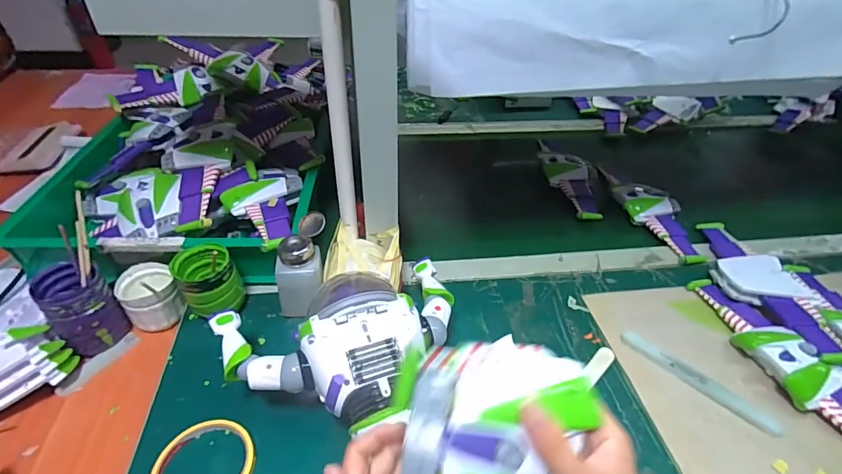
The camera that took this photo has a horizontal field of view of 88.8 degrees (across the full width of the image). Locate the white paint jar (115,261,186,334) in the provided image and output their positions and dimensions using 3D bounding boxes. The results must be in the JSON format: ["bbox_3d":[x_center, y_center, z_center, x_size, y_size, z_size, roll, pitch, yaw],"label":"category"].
[{"bbox_3d":[-0.333,0.073,0.532,0.059,0.060,0.067,-29,50,-31],"label":"white paint jar"}]

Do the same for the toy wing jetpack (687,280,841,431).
[{"bbox_3d":[0.443,0.145,0.506,0.094,0.036,0.292,-11,43,-15],"label":"toy wing jetpack"}]

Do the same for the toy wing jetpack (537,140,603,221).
[{"bbox_3d":[0.283,-0.127,0.817,0.100,0.037,0.247,3,41,1],"label":"toy wing jetpack"}]

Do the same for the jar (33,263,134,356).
[{"bbox_3d":[-0.387,0.086,0.489,0.062,0.097,0.060,1,41,-1],"label":"jar"}]

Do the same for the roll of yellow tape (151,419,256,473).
[{"bbox_3d":[-0.203,0.214,0.400,0.087,0.012,0.089,1,41,-1],"label":"roll of yellow tape"}]

